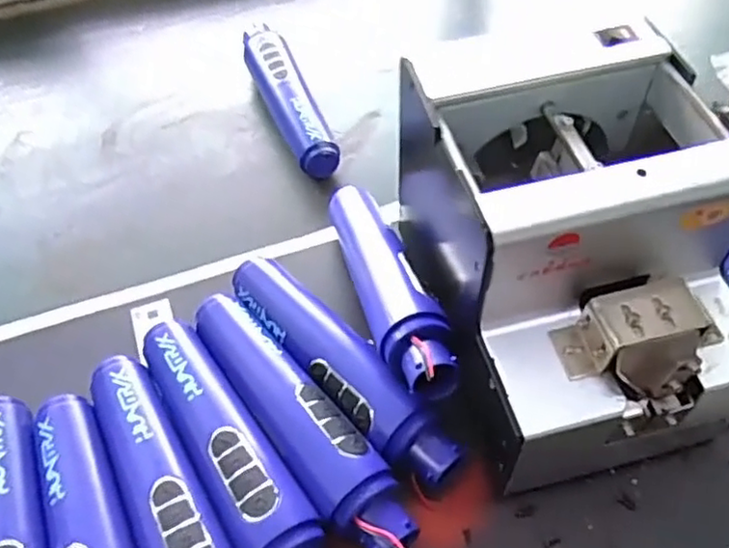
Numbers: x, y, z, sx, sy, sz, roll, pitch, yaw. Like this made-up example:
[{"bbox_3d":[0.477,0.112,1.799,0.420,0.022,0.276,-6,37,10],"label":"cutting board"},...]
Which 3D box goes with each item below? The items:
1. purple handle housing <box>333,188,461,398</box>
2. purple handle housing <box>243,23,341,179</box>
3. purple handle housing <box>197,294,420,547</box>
[{"bbox_3d":[0.012,0.000,0.385,0.034,0.029,0.180,-12,37,-7],"label":"purple handle housing"},{"bbox_3d":[-0.062,-0.141,0.532,0.035,0.036,0.167,-18,53,-11],"label":"purple handle housing"},{"bbox_3d":[-0.036,0.077,0.352,0.037,0.041,0.172,-32,57,-21],"label":"purple handle housing"}]

